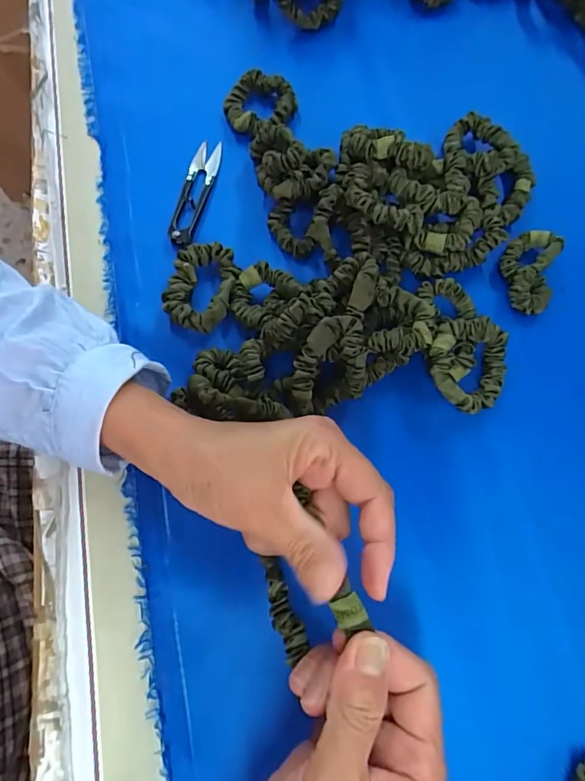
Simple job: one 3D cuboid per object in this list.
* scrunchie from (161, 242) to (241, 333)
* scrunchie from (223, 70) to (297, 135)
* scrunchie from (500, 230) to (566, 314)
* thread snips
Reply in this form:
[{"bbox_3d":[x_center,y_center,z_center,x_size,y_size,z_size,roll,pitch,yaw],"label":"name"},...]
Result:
[{"bbox_3d":[-0.067,-0.076,0.337,0.045,0.017,0.068,16,72,3],"label":"scrunchie"},{"bbox_3d":[-0.028,-0.244,0.396,0.058,0.016,0.054,12,72,2],"label":"scrunchie"},{"bbox_3d":[0.178,-0.092,0.352,0.039,0.025,0.066,17,72,4],"label":"scrunchie"},{"bbox_3d":[-0.079,-0.159,0.374,0.021,0.012,0.102,12,72,2],"label":"thread snips"}]

